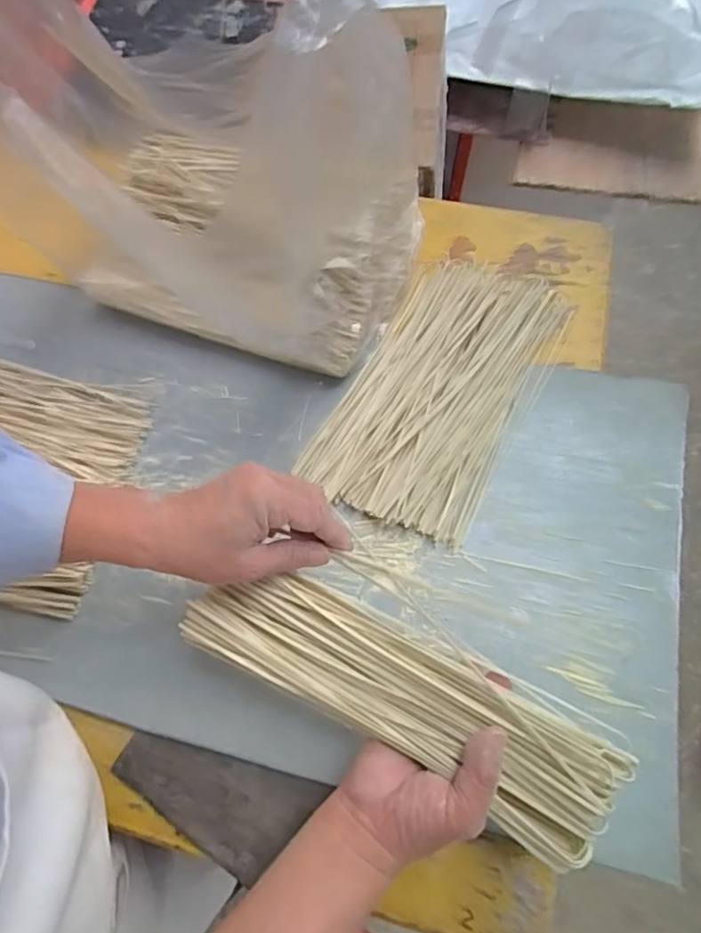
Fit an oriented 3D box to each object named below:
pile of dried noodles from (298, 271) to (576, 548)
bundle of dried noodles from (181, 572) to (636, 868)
[{"bbox_3d":[0.087,-0.075,0.521,0.163,0.036,0.279,27,72,12],"label":"pile of dried noodles"},{"bbox_3d":[0.025,0.143,0.347,0.275,0.029,0.074,22,71,14],"label":"bundle of dried noodles"}]

